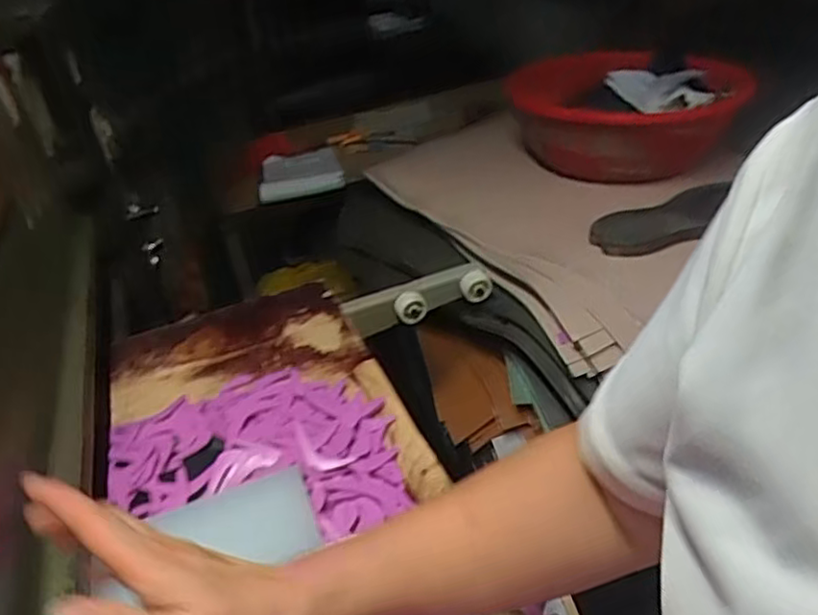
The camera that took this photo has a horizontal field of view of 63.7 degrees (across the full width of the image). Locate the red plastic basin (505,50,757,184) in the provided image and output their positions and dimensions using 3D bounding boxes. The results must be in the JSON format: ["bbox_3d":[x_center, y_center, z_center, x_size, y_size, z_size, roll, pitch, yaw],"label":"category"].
[{"bbox_3d":[0.371,-0.318,1.125,0.308,0.174,0.318,-5,32,3],"label":"red plastic basin"}]

